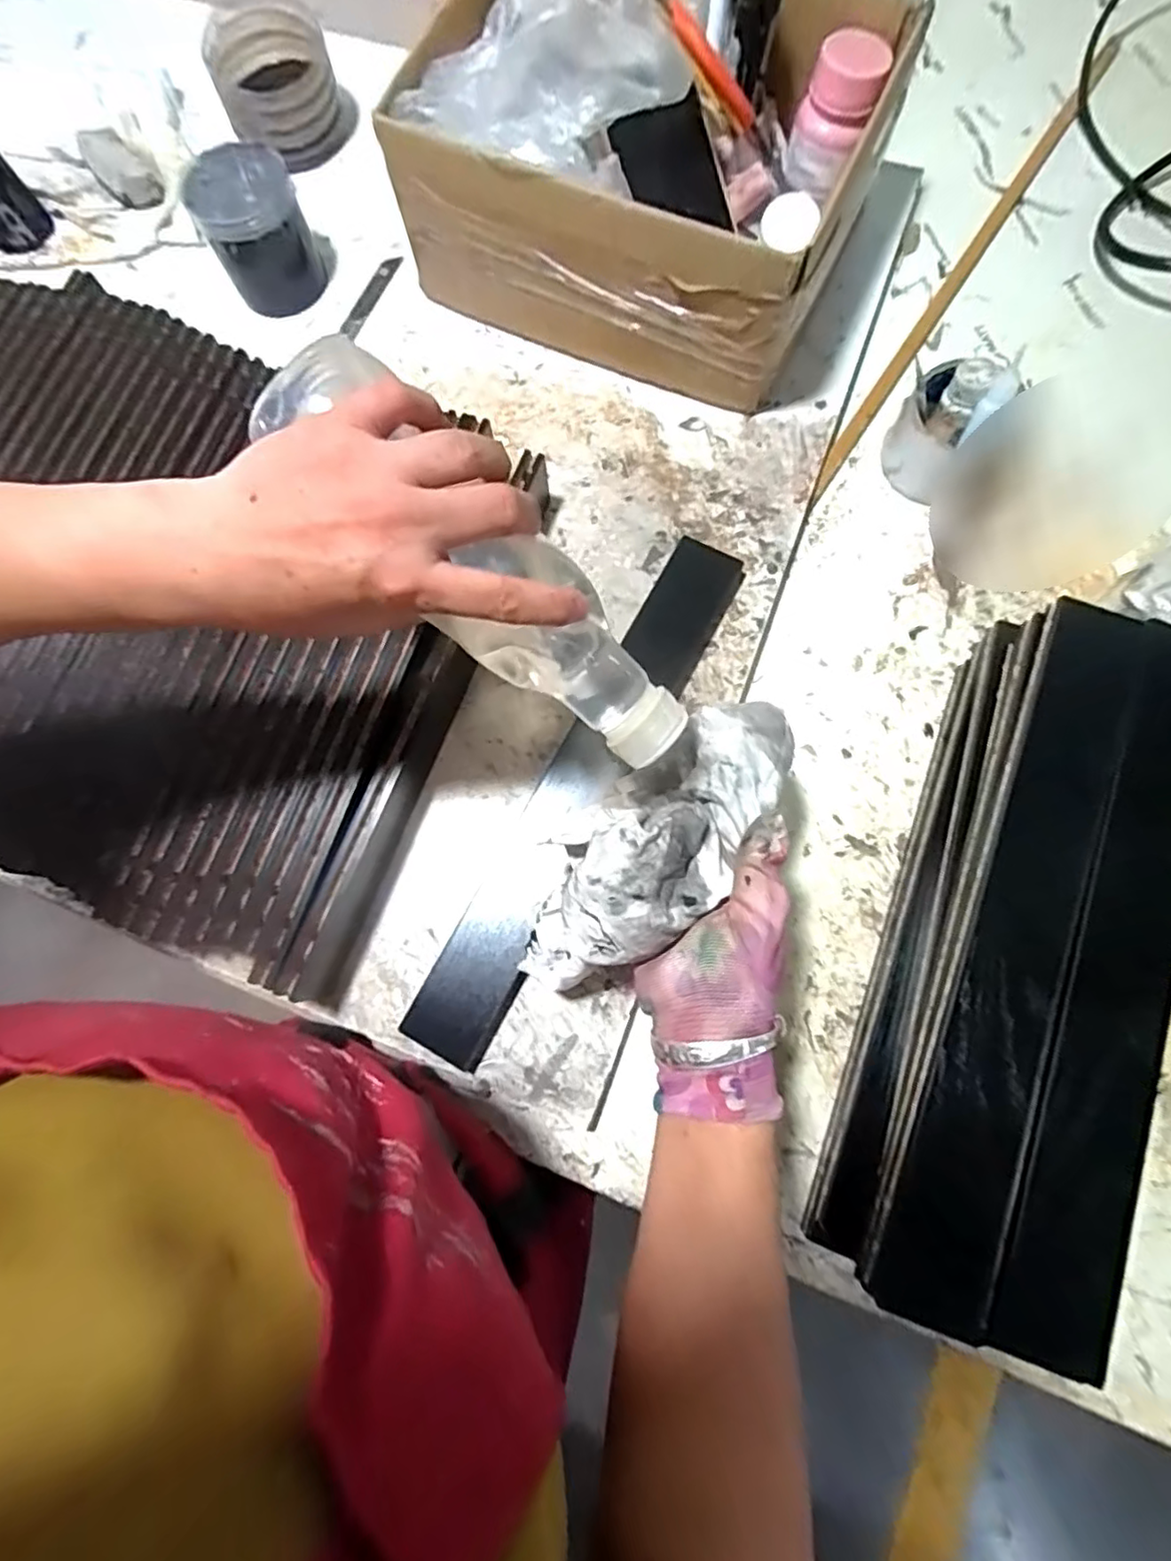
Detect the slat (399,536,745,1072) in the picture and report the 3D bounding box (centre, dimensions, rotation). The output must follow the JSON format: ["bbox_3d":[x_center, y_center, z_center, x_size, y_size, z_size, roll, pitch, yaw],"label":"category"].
[{"bbox_3d":[0.001,0.000,0.430,0.054,0.018,0.389,28,79,7],"label":"slat"}]

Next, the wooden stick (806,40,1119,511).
[{"bbox_3d":[0.337,-0.456,0.544,0.015,0.014,0.571,33,80,8],"label":"wooden stick"}]

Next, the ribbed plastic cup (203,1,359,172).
[{"bbox_3d":[-0.273,-0.627,0.566,0.110,0.061,0.102,-20,78,-4],"label":"ribbed plastic cup"}]

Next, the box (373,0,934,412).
[{"bbox_3d":[0.054,-0.490,0.472,0.311,0.157,0.296,23,78,6],"label":"box"}]

